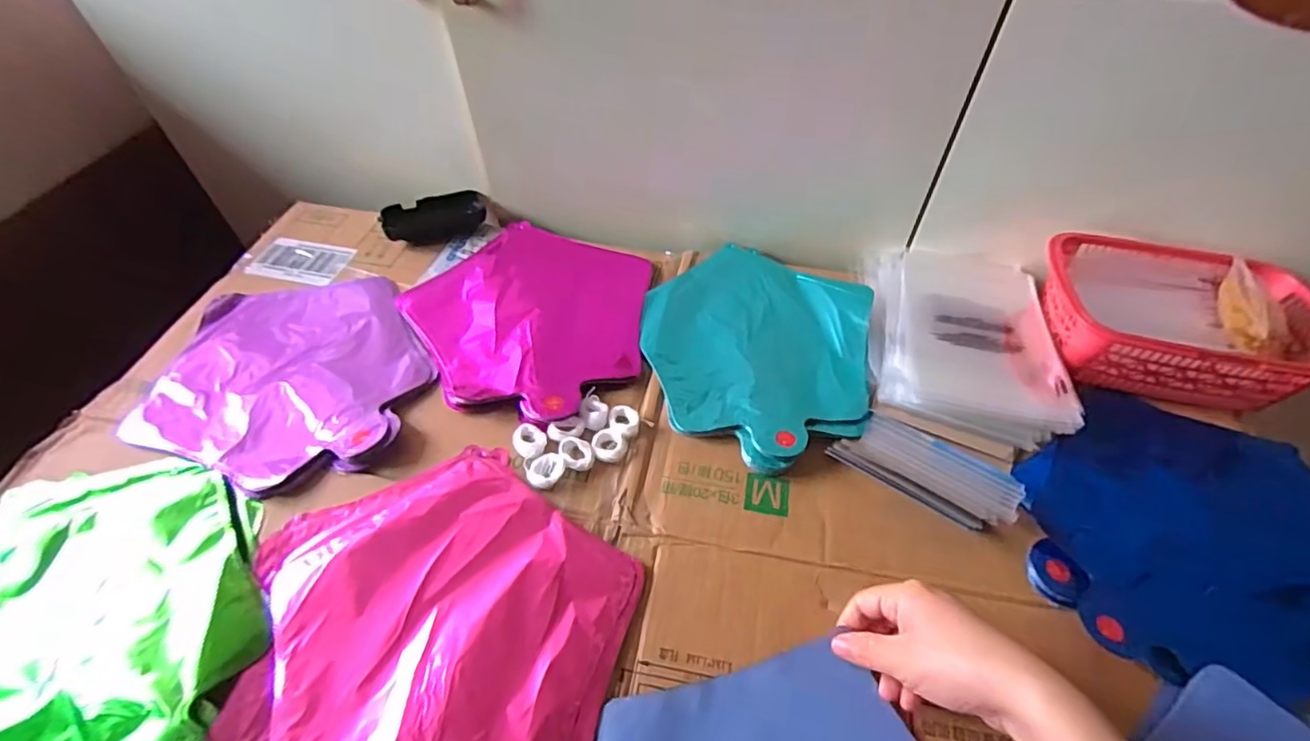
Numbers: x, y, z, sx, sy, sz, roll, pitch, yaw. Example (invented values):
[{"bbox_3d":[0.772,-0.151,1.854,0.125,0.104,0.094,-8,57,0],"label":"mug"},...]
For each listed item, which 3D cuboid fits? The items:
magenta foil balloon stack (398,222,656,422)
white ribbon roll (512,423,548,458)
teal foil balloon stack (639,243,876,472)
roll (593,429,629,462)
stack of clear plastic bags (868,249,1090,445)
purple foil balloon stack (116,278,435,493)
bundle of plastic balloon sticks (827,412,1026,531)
[{"bbox_3d":[-0.119,-0.061,0.574,0.236,0.015,0.237,18,52,15],"label":"magenta foil balloon stack"},{"bbox_3d":[-0.103,0.057,0.479,0.030,0.005,0.025,30,55,23],"label":"white ribbon roll"},{"bbox_3d":[0.090,-0.027,0.544,0.200,0.019,0.251,10,50,8],"label":"teal foil balloon stack"},{"bbox_3d":[-0.036,0.060,0.478,0.028,0.007,0.028,0,49,0],"label":"roll"},{"bbox_3d":[0.276,-0.040,0.537,0.157,0.026,0.209,9,50,8],"label":"stack of clear plastic bags"},{"bbox_3d":[-0.311,-0.007,0.526,0.241,0.015,0.221,16,51,14],"label":"purple foil balloon stack"},{"bbox_3d":[0.208,0.076,0.454,0.127,0.021,0.065,31,56,24],"label":"bundle of plastic balloon sticks"}]

